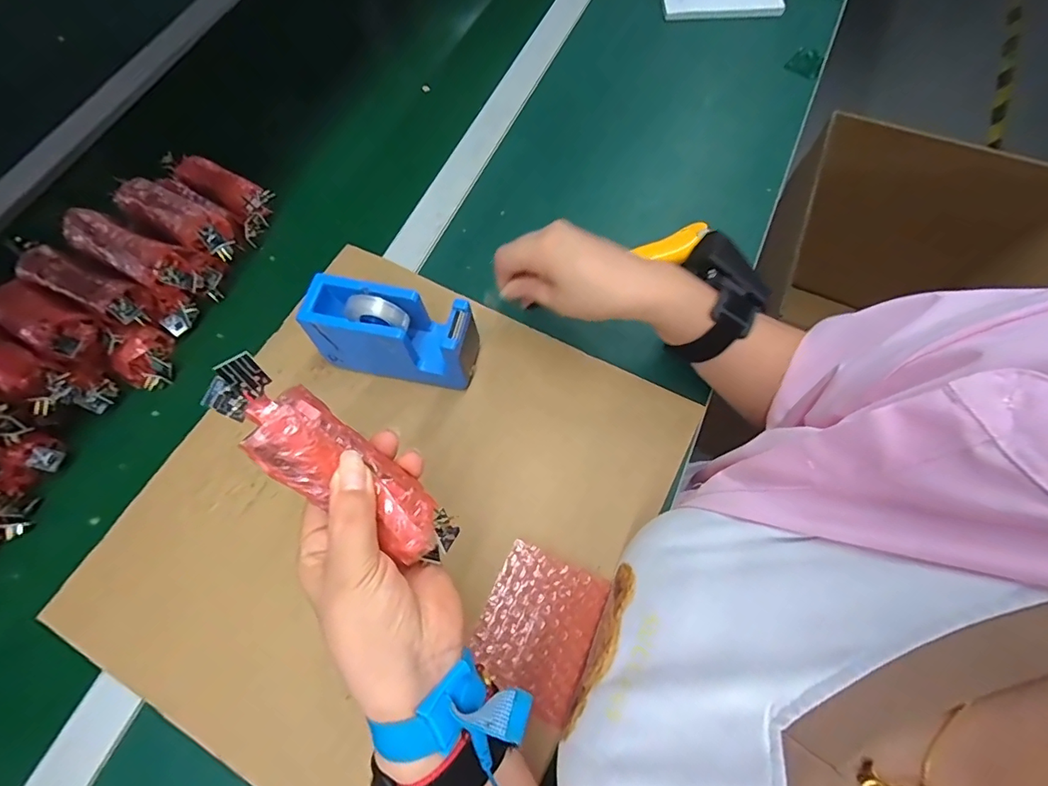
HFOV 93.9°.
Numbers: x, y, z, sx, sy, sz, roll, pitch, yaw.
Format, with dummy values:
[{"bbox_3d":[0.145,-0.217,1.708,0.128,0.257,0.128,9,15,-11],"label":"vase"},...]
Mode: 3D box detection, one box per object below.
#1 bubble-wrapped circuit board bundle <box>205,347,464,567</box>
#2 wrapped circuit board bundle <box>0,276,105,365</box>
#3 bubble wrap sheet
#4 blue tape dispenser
[{"bbox_3d":[-0.090,0.037,0.239,0.137,0.027,0.037,40,74,-11],"label":"bubble-wrapped circuit board bundle"},{"bbox_3d":[-0.408,-0.063,0.413,0.109,0.035,0.045,26,73,9],"label":"wrapped circuit board bundle"},{"bbox_3d":[0.010,0.165,0.344,0.079,0.013,0.096,22,72,7],"label":"bubble wrap sheet"},{"bbox_3d":[-0.107,-0.045,0.403,0.132,0.081,0.058,12,71,4],"label":"blue tape dispenser"}]

